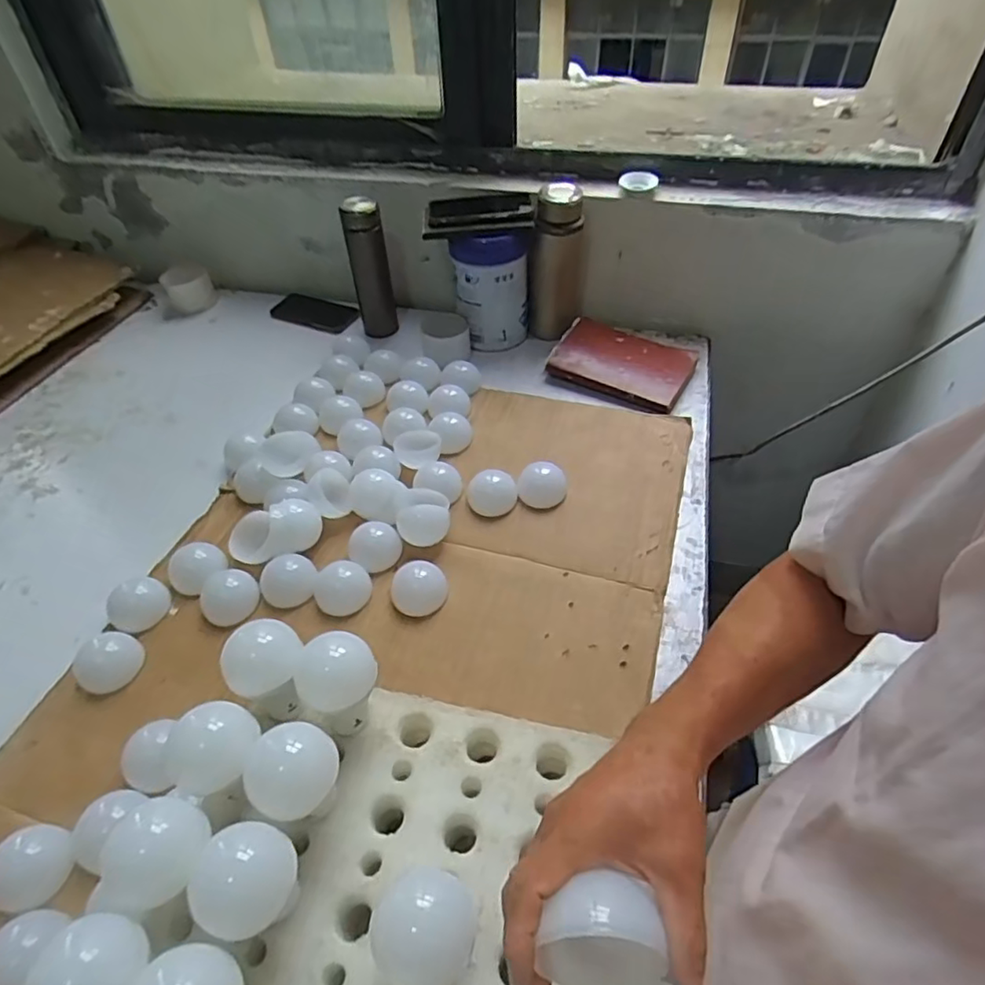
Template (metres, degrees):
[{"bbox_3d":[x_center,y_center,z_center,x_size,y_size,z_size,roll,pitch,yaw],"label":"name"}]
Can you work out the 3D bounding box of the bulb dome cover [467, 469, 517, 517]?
[{"bbox_3d":[-0.001,-0.001,0.800,0.056,0.035,0.051,25,54,24],"label":"bulb dome cover"}]

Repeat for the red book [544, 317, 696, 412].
[{"bbox_3d":[0.214,-0.218,0.996,0.209,0.021,0.157,19,52,20],"label":"red book"}]

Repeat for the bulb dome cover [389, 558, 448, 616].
[{"bbox_3d":[-0.084,0.110,0.706,0.062,0.027,0.059,-3,48,1],"label":"bulb dome cover"}]

